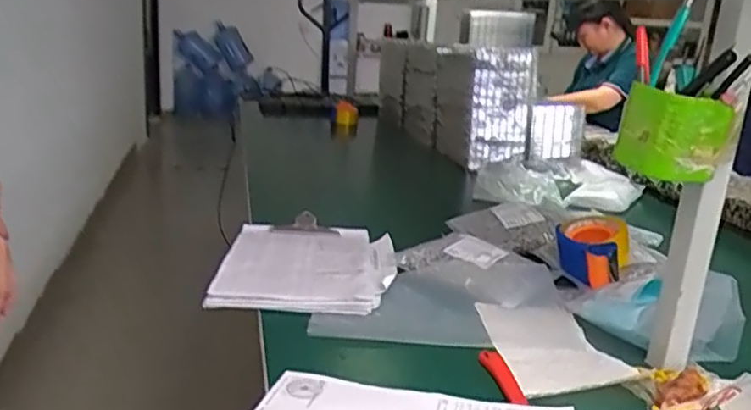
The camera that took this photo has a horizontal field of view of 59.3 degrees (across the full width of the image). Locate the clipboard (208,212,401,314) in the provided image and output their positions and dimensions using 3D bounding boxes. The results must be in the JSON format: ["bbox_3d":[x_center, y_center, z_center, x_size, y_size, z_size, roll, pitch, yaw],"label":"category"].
[{"bbox_3d":[-0.097,0.086,0.975,0.244,0.033,0.311,3,16,-1],"label":"clipboard"}]

